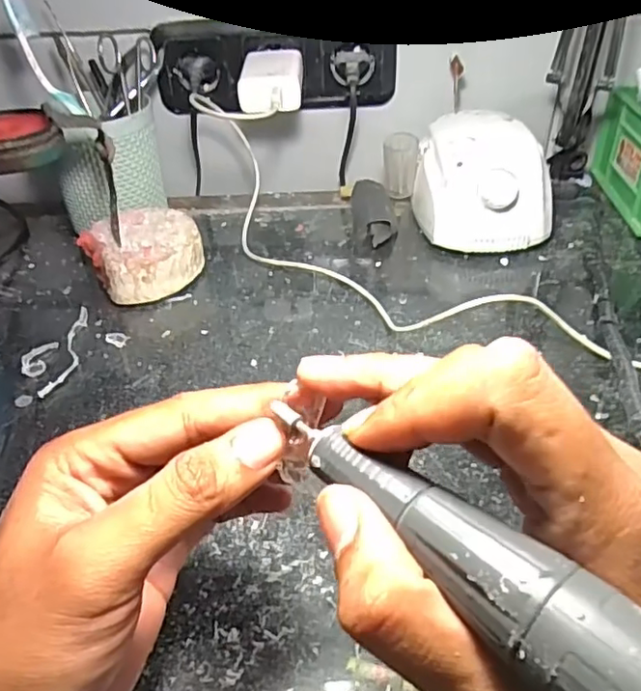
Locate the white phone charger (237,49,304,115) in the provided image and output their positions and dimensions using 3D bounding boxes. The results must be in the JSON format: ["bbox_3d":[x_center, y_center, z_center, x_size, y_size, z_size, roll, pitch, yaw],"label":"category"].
[{"bbox_3d":[-0.042,-0.230,0.527,0.054,0.032,0.075,-3,40,0],"label":"white phone charger"}]

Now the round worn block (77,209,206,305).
[{"bbox_3d":[-0.142,-0.074,0.497,0.082,0.041,0.085,-2,40,1],"label":"round worn block"}]

